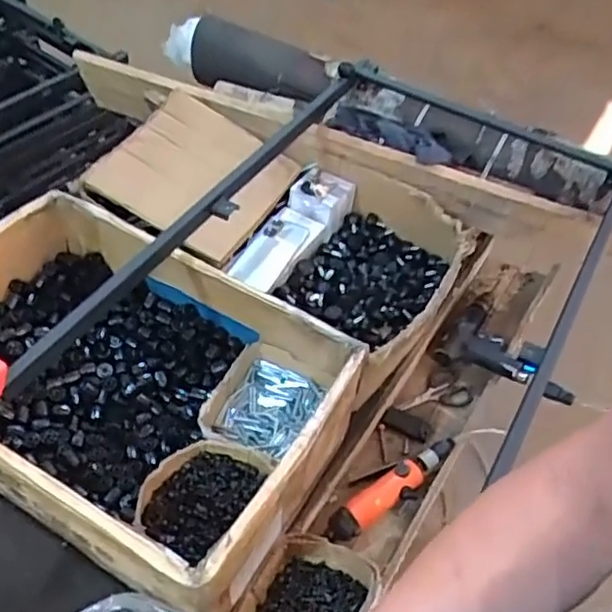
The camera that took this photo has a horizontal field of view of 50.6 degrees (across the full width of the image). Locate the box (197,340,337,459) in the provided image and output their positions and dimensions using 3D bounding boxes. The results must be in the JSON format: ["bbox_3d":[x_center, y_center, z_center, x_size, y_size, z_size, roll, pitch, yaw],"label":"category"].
[{"bbox_3d":[-0.059,0.136,0.865,0.118,0.063,0.154,26,52,16],"label":"box"}]

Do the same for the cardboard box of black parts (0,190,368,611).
[{"bbox_3d":[-0.236,0.092,0.827,0.541,0.161,0.365,27,53,17],"label":"cardboard box of black parts"}]

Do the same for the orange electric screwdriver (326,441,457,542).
[{"bbox_3d":[0.113,0.255,0.884,0.210,0.051,0.050,-26,57,-24],"label":"orange electric screwdriver"}]

